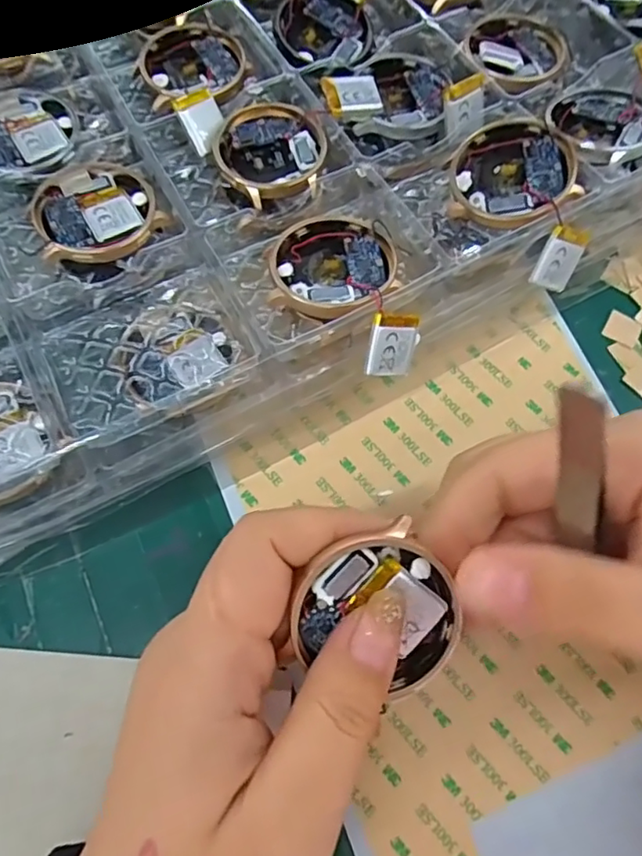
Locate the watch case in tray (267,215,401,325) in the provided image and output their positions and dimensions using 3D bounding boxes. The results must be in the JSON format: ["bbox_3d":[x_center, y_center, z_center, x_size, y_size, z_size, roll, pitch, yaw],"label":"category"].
[{"bbox_3d":[0.004,-0.056,0.207,0.044,0.014,0.044,11,71,0],"label":"watch case in tray"}]

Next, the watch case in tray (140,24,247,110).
[{"bbox_3d":[-0.055,-0.158,0.251,0.043,0.009,0.044,-7,72,-6],"label":"watch case in tray"}]

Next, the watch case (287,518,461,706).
[{"bbox_3d":[0.015,0.050,0.150,0.041,0.007,0.043,-31,98,-3],"label":"watch case"}]

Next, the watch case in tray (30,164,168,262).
[{"bbox_3d":[-0.086,-0.084,0.221,0.044,0.009,0.045,-22,74,-10],"label":"watch case in tray"}]

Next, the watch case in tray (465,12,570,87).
[{"bbox_3d":[0.087,-0.170,0.258,0.042,0.007,0.047,33,73,7],"label":"watch case in tray"}]

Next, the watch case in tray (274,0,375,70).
[{"bbox_3d":[0.002,-0.180,0.261,0.043,0.012,0.042,-3,72,-4],"label":"watch case in tray"}]

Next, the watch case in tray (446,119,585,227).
[{"bbox_3d":[0.072,-0.097,0.217,0.044,0.010,0.042,1,71,17],"label":"watch case in tray"}]

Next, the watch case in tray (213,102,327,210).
[{"bbox_3d":[-0.020,-0.111,0.233,0.043,0.008,0.046,-14,73,-8],"label":"watch case in tray"}]

